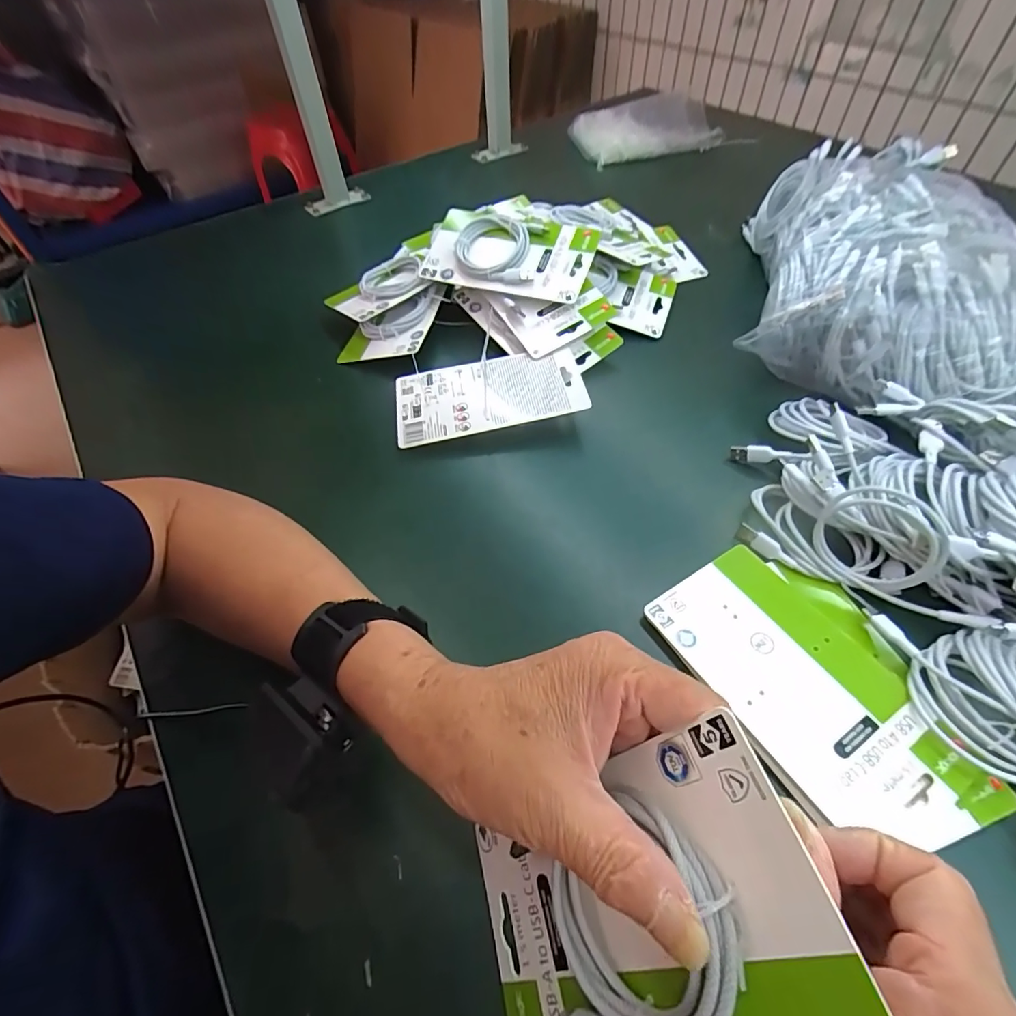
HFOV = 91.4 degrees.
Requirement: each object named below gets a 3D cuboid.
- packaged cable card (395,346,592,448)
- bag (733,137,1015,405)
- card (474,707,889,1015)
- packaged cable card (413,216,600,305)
[{"bbox_3d":[-0.019,-0.111,0.484,0.181,0.018,0.095,-9,53,-2],"label":"packaged cable card"},{"bbox_3d":[0.359,-0.245,0.499,0.207,0.111,0.352,9,55,11],"label":"bag"},{"bbox_3d":[0.040,0.161,0.193,0.013,0.175,0.096,12,45,-35],"label":"card"},{"bbox_3d":[-0.001,-0.282,0.550,0.189,0.026,0.090,15,89,10],"label":"packaged cable card"}]

